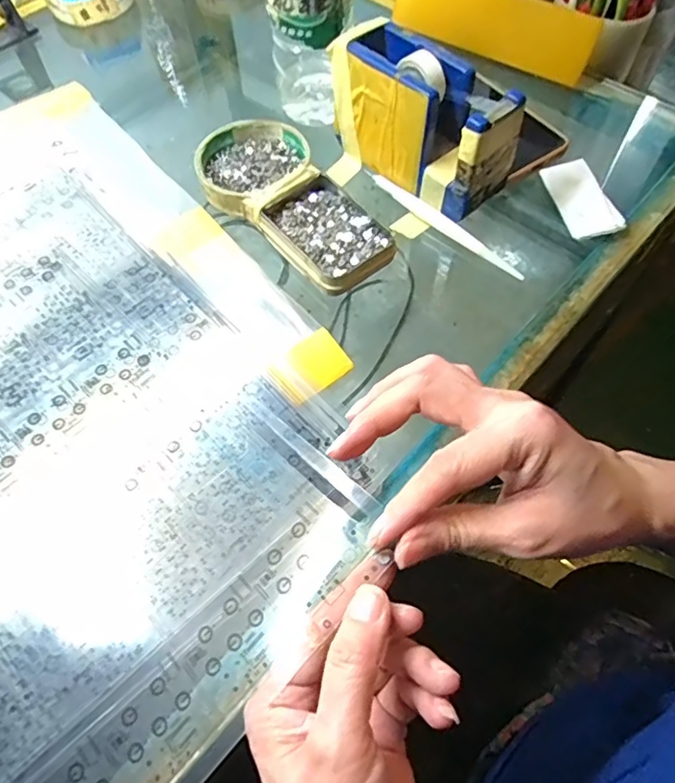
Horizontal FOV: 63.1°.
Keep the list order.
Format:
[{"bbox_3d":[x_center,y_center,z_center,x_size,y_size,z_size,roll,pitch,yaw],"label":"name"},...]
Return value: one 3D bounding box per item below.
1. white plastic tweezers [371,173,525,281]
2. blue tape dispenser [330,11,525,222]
[{"bbox_3d":[0.074,-0.118,0.384,0.010,0.008,0.133,-40,66,-19],"label":"white plastic tweezers"},{"bbox_3d":[0.056,-0.185,0.375,0.131,0.073,0.046,40,69,21],"label":"blue tape dispenser"}]

